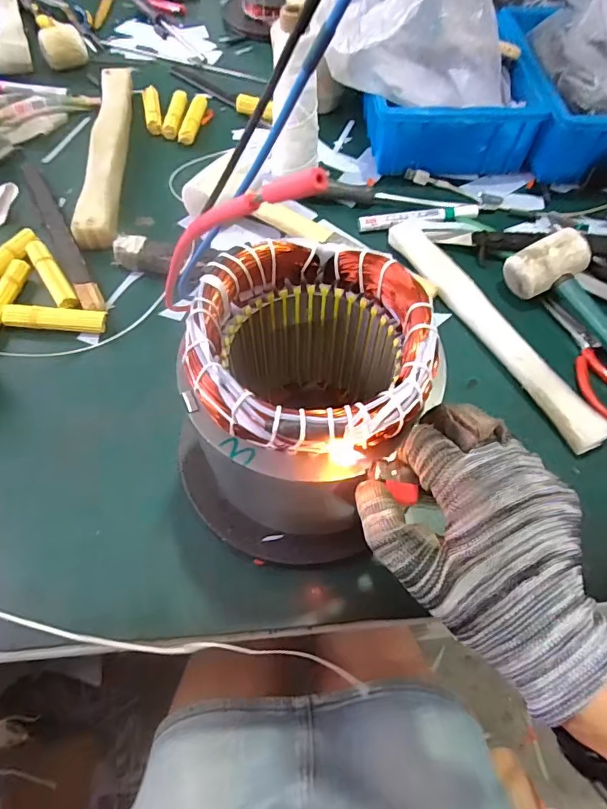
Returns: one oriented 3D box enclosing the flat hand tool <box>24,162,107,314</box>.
[{"bbox_3d":[-0.269,-0.186,0.536,0.025,0.013,0.256,-26,62,-16],"label":"flat hand tool"}]

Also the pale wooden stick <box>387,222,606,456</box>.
[{"bbox_3d":[0.180,-0.081,0.481,0.034,0.020,0.300,-24,62,-16],"label":"pale wooden stick"}]

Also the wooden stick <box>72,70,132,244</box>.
[{"bbox_3d":[-0.242,-0.321,0.609,0.046,0.026,0.327,-4,58,-4],"label":"wooden stick"}]

